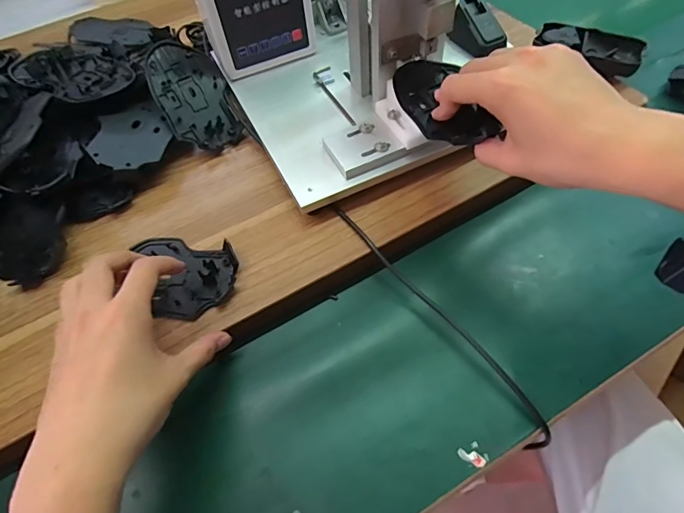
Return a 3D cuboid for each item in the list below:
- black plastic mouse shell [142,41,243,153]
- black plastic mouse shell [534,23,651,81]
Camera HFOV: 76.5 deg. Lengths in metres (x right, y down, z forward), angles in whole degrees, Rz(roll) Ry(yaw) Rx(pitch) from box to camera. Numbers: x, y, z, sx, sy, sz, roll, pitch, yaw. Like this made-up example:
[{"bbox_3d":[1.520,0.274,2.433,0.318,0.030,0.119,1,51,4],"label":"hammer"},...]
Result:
[{"bbox_3d":[-0.155,-0.167,0.456,0.077,0.011,0.112,-18,91,-28],"label":"black plastic mouse shell"},{"bbox_3d":[0.277,-0.235,0.485,0.109,0.022,0.047,33,65,22],"label":"black plastic mouse shell"}]

